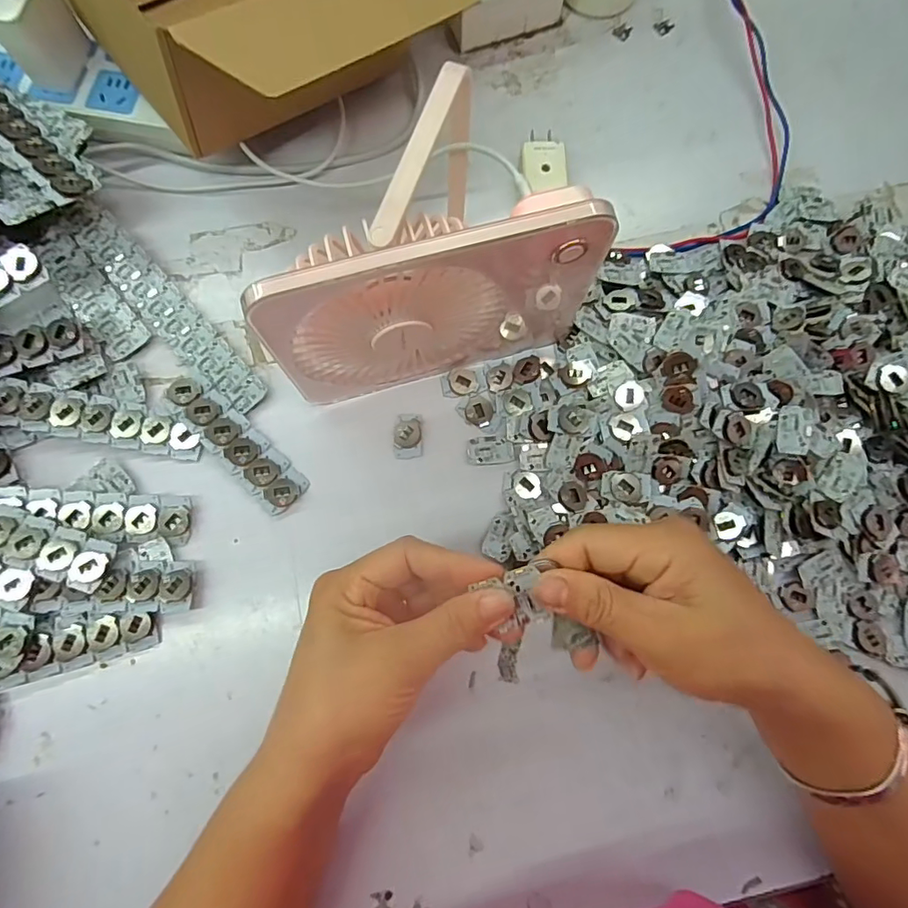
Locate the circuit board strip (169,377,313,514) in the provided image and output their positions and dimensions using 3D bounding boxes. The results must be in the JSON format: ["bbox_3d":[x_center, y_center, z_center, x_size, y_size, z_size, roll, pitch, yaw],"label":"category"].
[{"bbox_3d":[-0.138,-0.008,0.332,0.104,0.014,0.030,44,80,8],"label":"circuit board strip"}]

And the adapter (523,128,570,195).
[{"bbox_3d":[0.064,-0.211,0.380,0.030,0.019,0.058,-5,77,-2],"label":"adapter"}]

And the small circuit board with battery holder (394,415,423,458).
[{"bbox_3d":[-0.030,-0.012,0.343,0.018,0.006,0.029,1,77,-1],"label":"small circuit board with battery holder"}]

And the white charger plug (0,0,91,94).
[{"bbox_3d":[-0.271,-0.278,0.342,0.023,0.053,0.051,13,77,2],"label":"white charger plug"}]

